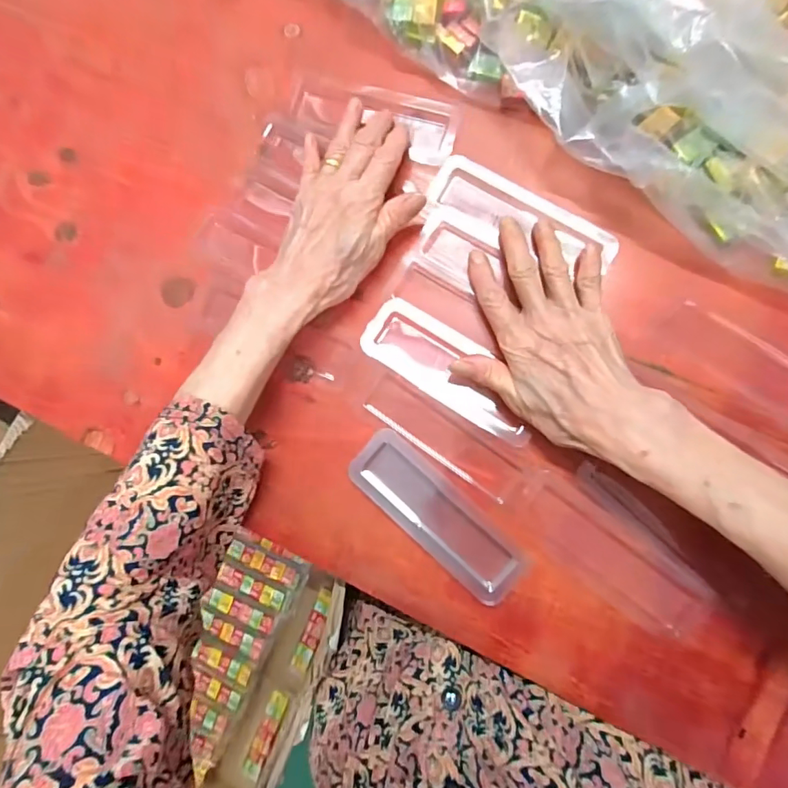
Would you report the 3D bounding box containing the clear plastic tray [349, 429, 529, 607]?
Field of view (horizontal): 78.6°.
[{"bbox_3d":[0.031,0.085,0.340,0.139,0.017,0.049,41,92,9],"label":"clear plastic tray"}]

